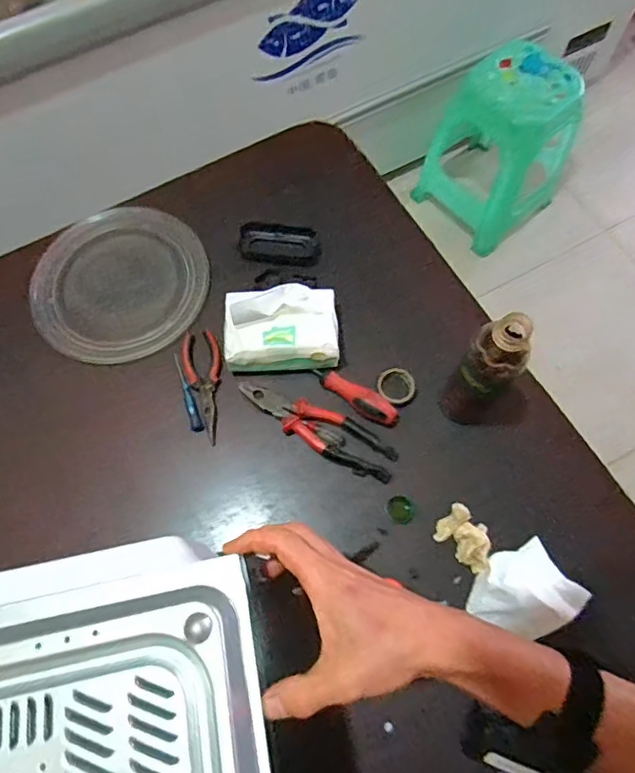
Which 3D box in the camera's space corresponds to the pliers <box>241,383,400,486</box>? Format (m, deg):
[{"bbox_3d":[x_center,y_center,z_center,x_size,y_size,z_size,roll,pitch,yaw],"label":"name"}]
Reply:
[{"bbox_3d":[0.000,0.046,0.633,0.209,0.015,0.056,30,73,12],"label":"pliers"}]

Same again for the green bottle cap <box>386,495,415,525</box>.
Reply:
[{"bbox_3d":[0.096,0.142,0.593,0.031,0.005,0.031,0,69,1],"label":"green bottle cap"}]

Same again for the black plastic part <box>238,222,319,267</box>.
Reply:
[{"bbox_3d":[-0.054,-0.203,0.737,0.113,0.012,0.058,7,70,4],"label":"black plastic part"}]

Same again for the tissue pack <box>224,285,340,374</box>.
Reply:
[{"bbox_3d":[-0.045,-0.075,0.640,0.143,0.068,0.094,-2,69,1],"label":"tissue pack"}]

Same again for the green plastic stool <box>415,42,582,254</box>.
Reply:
[{"bbox_3d":[0.520,-0.680,1.470,0.320,0.398,0.337,-42,74,-13],"label":"green plastic stool"}]

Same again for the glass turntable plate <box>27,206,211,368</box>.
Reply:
[{"bbox_3d":[-0.281,-0.148,0.728,0.249,0.020,0.230,0,69,1],"label":"glass turntable plate"}]

